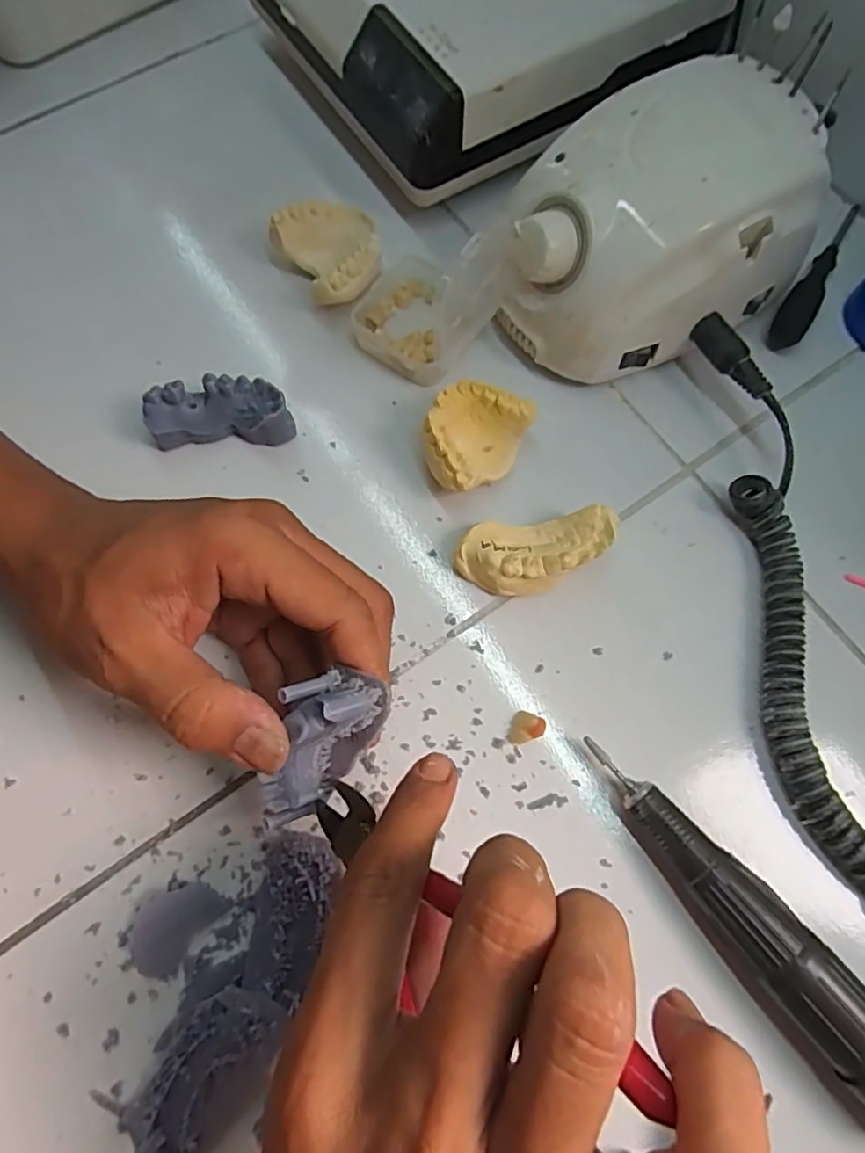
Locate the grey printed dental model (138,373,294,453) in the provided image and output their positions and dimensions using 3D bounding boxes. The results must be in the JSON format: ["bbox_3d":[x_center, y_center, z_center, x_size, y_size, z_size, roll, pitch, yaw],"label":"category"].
[{"bbox_3d":[-0.101,-0.079,0.296,0.065,0.023,0.024,-4,72,-2],"label":"grey printed dental model"}]

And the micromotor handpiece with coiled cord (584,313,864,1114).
[{"bbox_3d":[0.132,0.054,0.254,0.128,0.032,0.336,-11,73,-4],"label":"micromotor handpiece with coiled cord"}]

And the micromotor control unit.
[{"bbox_3d":[0.099,-0.163,0.296,0.139,0.083,0.100,-24,74,-8],"label":"micromotor control unit"}]

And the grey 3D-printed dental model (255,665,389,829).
[{"bbox_3d":[-0.039,0.059,0.213,0.027,0.023,0.064,33,117,10],"label":"grey 3D-printed dental model"}]

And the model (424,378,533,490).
[{"bbox_3d":[0.018,-0.067,0.291,0.043,0.024,0.055,42,77,12],"label":"model"}]

